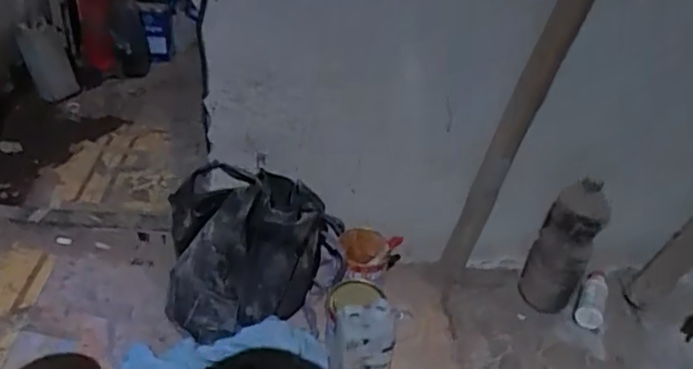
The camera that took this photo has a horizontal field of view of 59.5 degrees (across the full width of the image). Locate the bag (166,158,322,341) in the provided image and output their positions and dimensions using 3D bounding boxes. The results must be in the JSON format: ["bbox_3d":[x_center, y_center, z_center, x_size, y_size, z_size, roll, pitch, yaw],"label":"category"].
[{"bbox_3d":[-0.175,0.116,1.057,0.282,0.318,0.159,-3,38,-11],"label":"bag"}]

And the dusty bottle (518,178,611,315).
[{"bbox_3d":[0.417,0.126,1.171,0.087,0.288,0.084,1,38,-6],"label":"dusty bottle"}]

